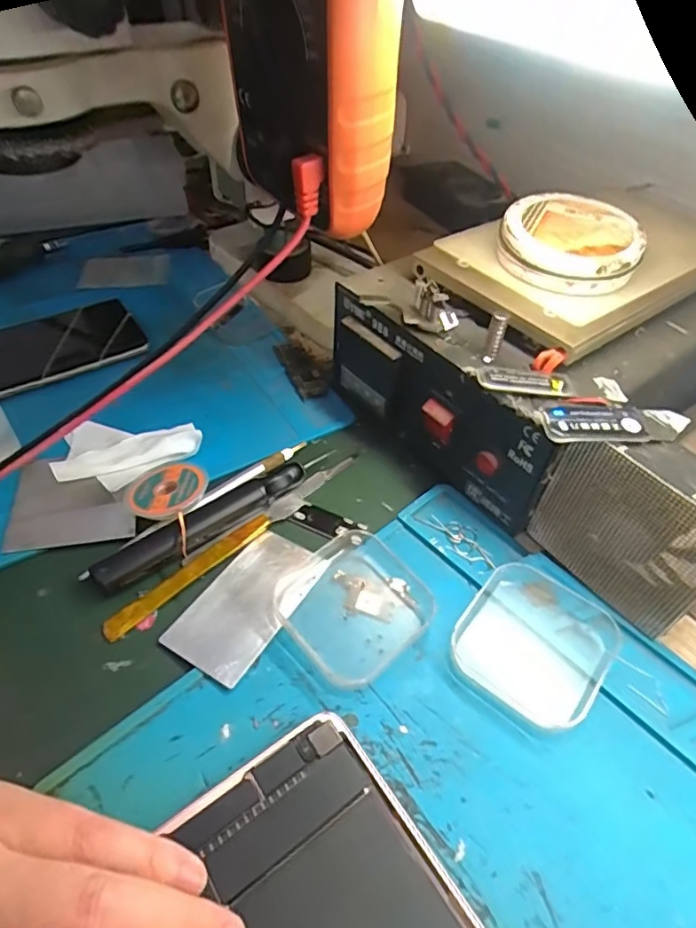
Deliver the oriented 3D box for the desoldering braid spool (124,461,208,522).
[{"bbox_3d":[-0.101,0.013,0.309,0.043,0.008,0.043,1,47,-1],"label":"desoldering braid spool"}]

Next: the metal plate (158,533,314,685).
[{"bbox_3d":[-0.049,0.068,0.276,0.046,0.004,0.079,23,49,26],"label":"metal plate"}]

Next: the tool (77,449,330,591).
[{"bbox_3d":[-0.069,0.027,0.303,0.141,0.018,0.019,-29,54,-26],"label":"tool"}]

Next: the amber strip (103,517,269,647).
[{"bbox_3d":[-0.080,0.056,0.285,0.097,0.006,0.010,-34,57,-29],"label":"amber strip"}]

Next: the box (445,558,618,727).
[{"bbox_3d":[0.089,0.082,0.262,0.064,0.013,0.070,30,53,23],"label":"box"}]

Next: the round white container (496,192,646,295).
[{"bbox_3d":[0.119,-0.120,0.296,0.071,0.017,0.069,0,61,0],"label":"round white container"}]

